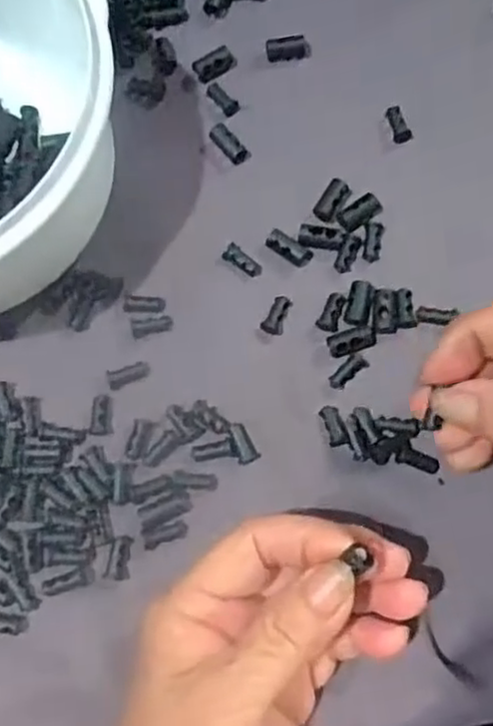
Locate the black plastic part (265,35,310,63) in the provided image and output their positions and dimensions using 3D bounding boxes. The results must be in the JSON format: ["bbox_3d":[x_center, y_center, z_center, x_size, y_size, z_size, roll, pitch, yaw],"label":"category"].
[{"bbox_3d":[0.019,-0.148,0.327,0.020,0.007,0.010,-4,79,-1],"label":"black plastic part"}]

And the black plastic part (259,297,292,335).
[{"bbox_3d":[0.013,-0.020,0.299,0.009,0.004,0.017,24,80,5],"label":"black plastic part"}]

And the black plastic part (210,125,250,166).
[{"bbox_3d":[-0.008,-0.099,0.317,0.009,0.005,0.021,-40,81,-7],"label":"black plastic part"}]

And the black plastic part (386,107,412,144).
[{"bbox_3d":[0.070,-0.109,0.318,0.009,0.004,0.017,-14,79,-2],"label":"black plastic part"}]

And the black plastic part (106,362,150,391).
[{"bbox_3d":[-0.050,0.005,0.294,0.018,0.004,0.008,-21,79,-4],"label":"black plastic part"}]

